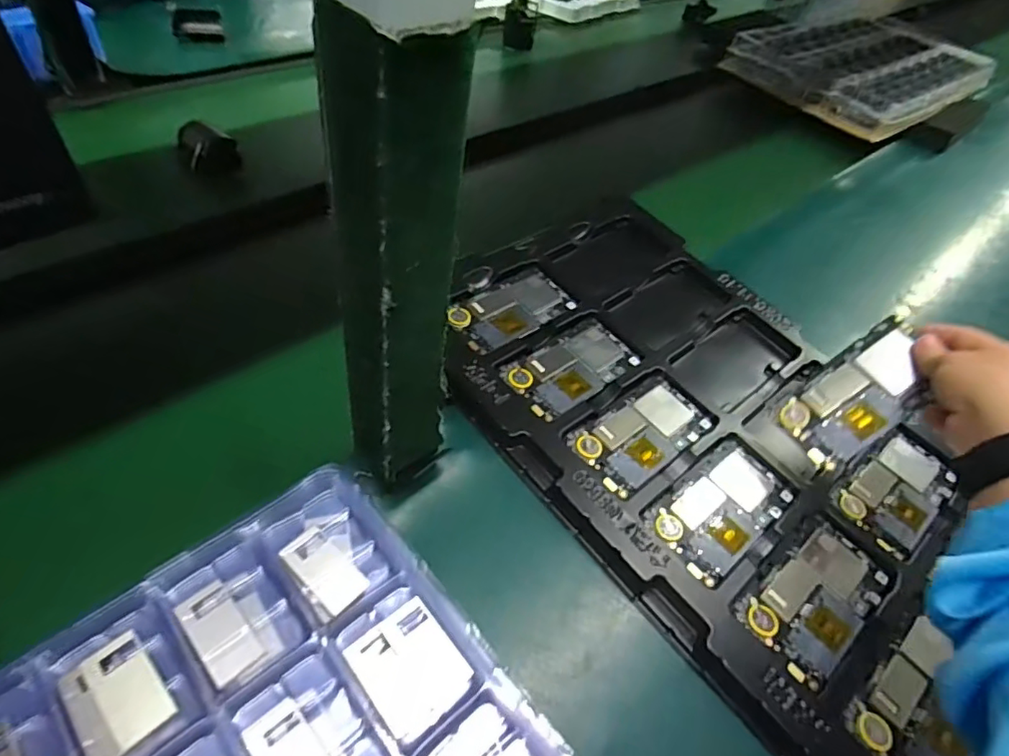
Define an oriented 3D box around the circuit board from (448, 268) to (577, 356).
[{"bbox_3d":[0.008,-0.065,0.530,0.120,0.006,0.063,-31,61,-30],"label":"circuit board"}]

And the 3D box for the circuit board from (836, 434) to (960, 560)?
[{"bbox_3d":[0.327,0.095,0.472,0.119,0.009,0.062,-28,59,-28],"label":"circuit board"}]

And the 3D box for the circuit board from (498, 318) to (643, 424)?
[{"bbox_3d":[0.059,-0.010,0.499,0.122,0.004,0.065,-30,62,-32],"label":"circuit board"}]

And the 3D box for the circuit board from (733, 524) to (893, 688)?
[{"bbox_3d":[0.222,0.154,0.402,0.123,0.005,0.062,-30,60,-29],"label":"circuit board"}]

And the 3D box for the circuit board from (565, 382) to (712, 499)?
[{"bbox_3d":[0.116,0.045,0.467,0.124,0.009,0.062,-29,60,-29],"label":"circuit board"}]

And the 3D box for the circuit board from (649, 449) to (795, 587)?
[{"bbox_3d":[0.169,0.100,0.434,0.125,0.004,0.064,-32,61,-30],"label":"circuit board"}]

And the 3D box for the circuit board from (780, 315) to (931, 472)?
[{"bbox_3d":[0.276,0.011,0.438,0.120,0.016,0.065,-40,54,8],"label":"circuit board"}]

